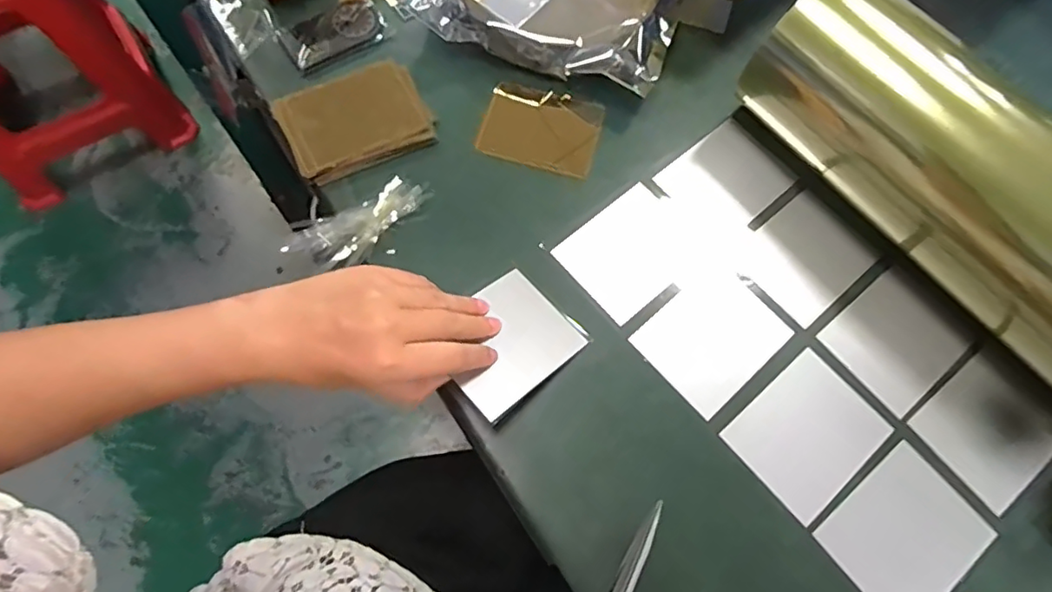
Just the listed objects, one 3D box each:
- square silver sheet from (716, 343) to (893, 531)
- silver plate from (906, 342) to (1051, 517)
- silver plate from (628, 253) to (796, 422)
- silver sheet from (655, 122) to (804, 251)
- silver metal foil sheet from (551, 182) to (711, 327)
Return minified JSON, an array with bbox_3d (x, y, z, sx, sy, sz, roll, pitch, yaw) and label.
[{"bbox_3d":[0.200,0.098,0.408,0.100,0.009,0.080,-39,75,-13],"label":"square silver sheet"},{"bbox_3d":[0.338,0.094,0.410,0.100,0.006,0.080,-36,75,-15],"label":"silver plate"},{"bbox_3d":[0.141,0.029,0.429,0.102,0.007,0.081,-40,76,-16],"label":"silver plate"},{"bbox_3d":[0.167,-0.096,0.478,0.101,0.004,0.080,-38,75,-15],"label":"silver sheet"},{"bbox_3d":[0.084,-0.036,0.452,0.100,0.006,0.081,-39,75,-16],"label":"silver metal foil sheet"}]

